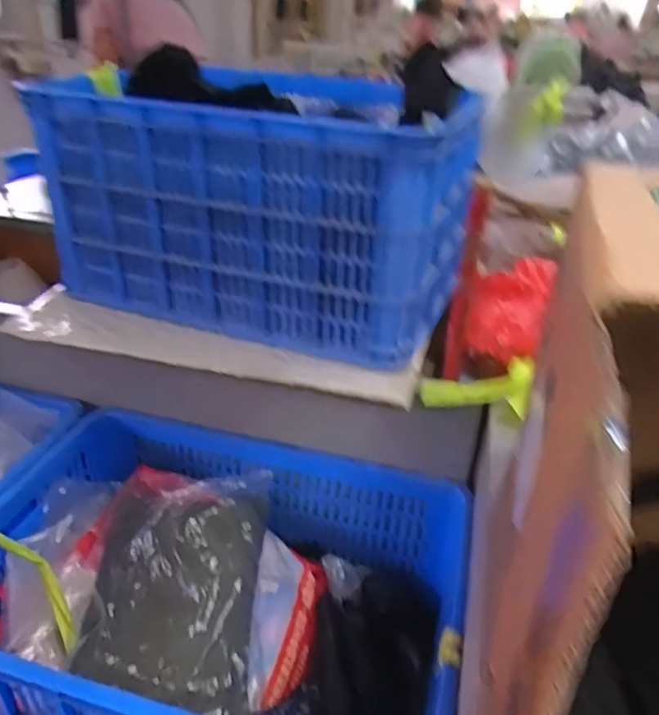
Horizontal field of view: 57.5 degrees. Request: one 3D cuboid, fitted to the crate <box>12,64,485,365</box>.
[{"bbox_3d":[-0.092,-0.259,0.954,0.608,0.306,0.395,12,33,16],"label":"crate"}]

